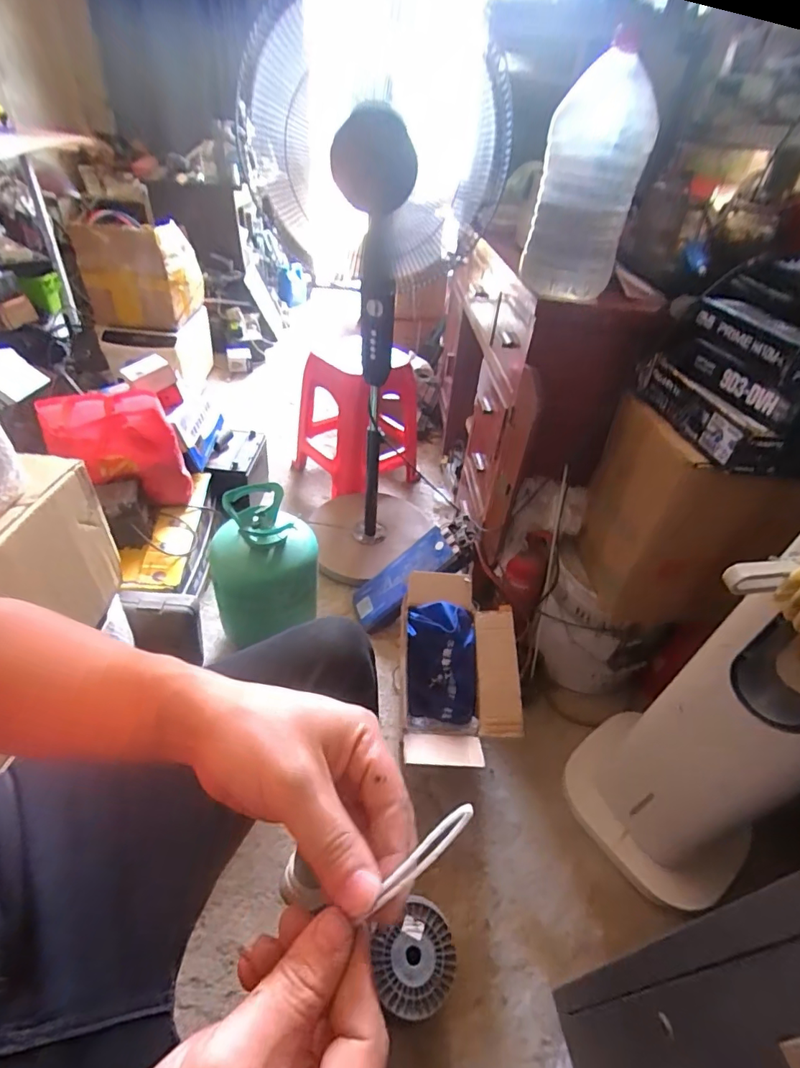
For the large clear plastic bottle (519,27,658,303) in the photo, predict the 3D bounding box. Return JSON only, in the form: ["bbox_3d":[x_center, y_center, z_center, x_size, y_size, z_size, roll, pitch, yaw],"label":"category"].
[{"bbox_3d":[0.286,-0.514,0.741,0.148,0.324,0.125,13,65,9],"label":"large clear plastic bottle"}]

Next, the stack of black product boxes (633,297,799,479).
[{"bbox_3d":[0.543,-0.233,0.728,0.195,0.179,0.289,1,40,-5],"label":"stack of black product boxes"}]

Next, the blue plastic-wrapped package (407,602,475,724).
[{"bbox_3d":[0.083,0.261,0.985,0.146,0.232,0.050,0,-3,-6],"label":"blue plastic-wrapped package"}]

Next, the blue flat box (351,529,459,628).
[{"bbox_3d":[0.004,0.121,1.296,0.321,0.039,0.141,-40,44,11],"label":"blue flat box"}]

